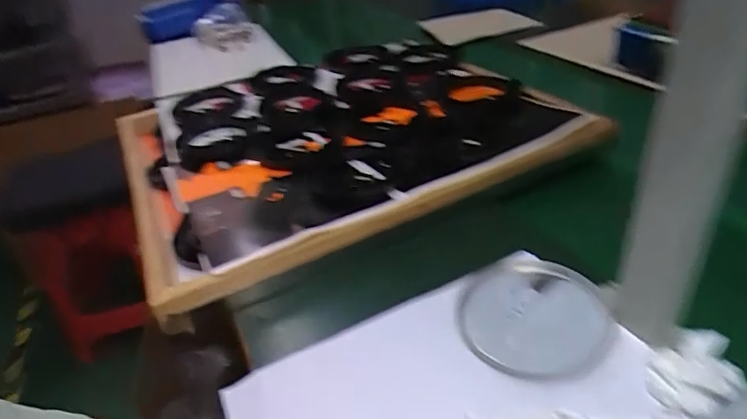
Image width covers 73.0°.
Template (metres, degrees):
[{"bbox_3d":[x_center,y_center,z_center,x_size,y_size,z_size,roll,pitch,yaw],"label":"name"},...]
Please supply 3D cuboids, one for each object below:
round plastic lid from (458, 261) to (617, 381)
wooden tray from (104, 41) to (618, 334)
[{"bbox_3d":[0.146,0.096,0.461,0.127,0.021,0.135,-2,34,9],"label":"round plastic lid"},{"bbox_3d":[-0.073,-0.141,0.798,0.608,0.041,0.601,-24,40,-15],"label":"wooden tray"}]

